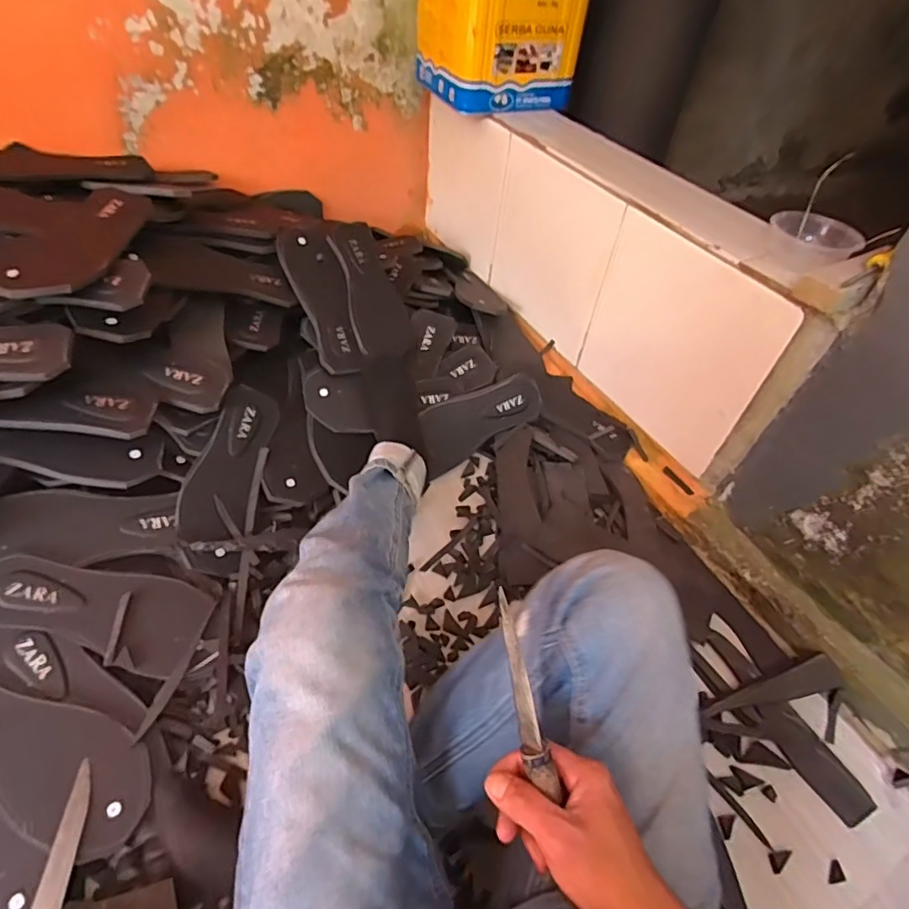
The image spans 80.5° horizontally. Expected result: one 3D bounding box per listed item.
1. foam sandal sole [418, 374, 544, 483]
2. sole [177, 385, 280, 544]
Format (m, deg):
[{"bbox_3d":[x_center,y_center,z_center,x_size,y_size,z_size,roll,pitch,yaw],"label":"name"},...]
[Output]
[{"bbox_3d":[0.045,-0.049,0.862,0.208,0.107,0.019,-21,25,-15],"label":"foam sandal sole"},{"bbox_3d":[-0.299,0.011,0.720,0.079,0.011,0.224,24,60,-29],"label":"sole"}]

